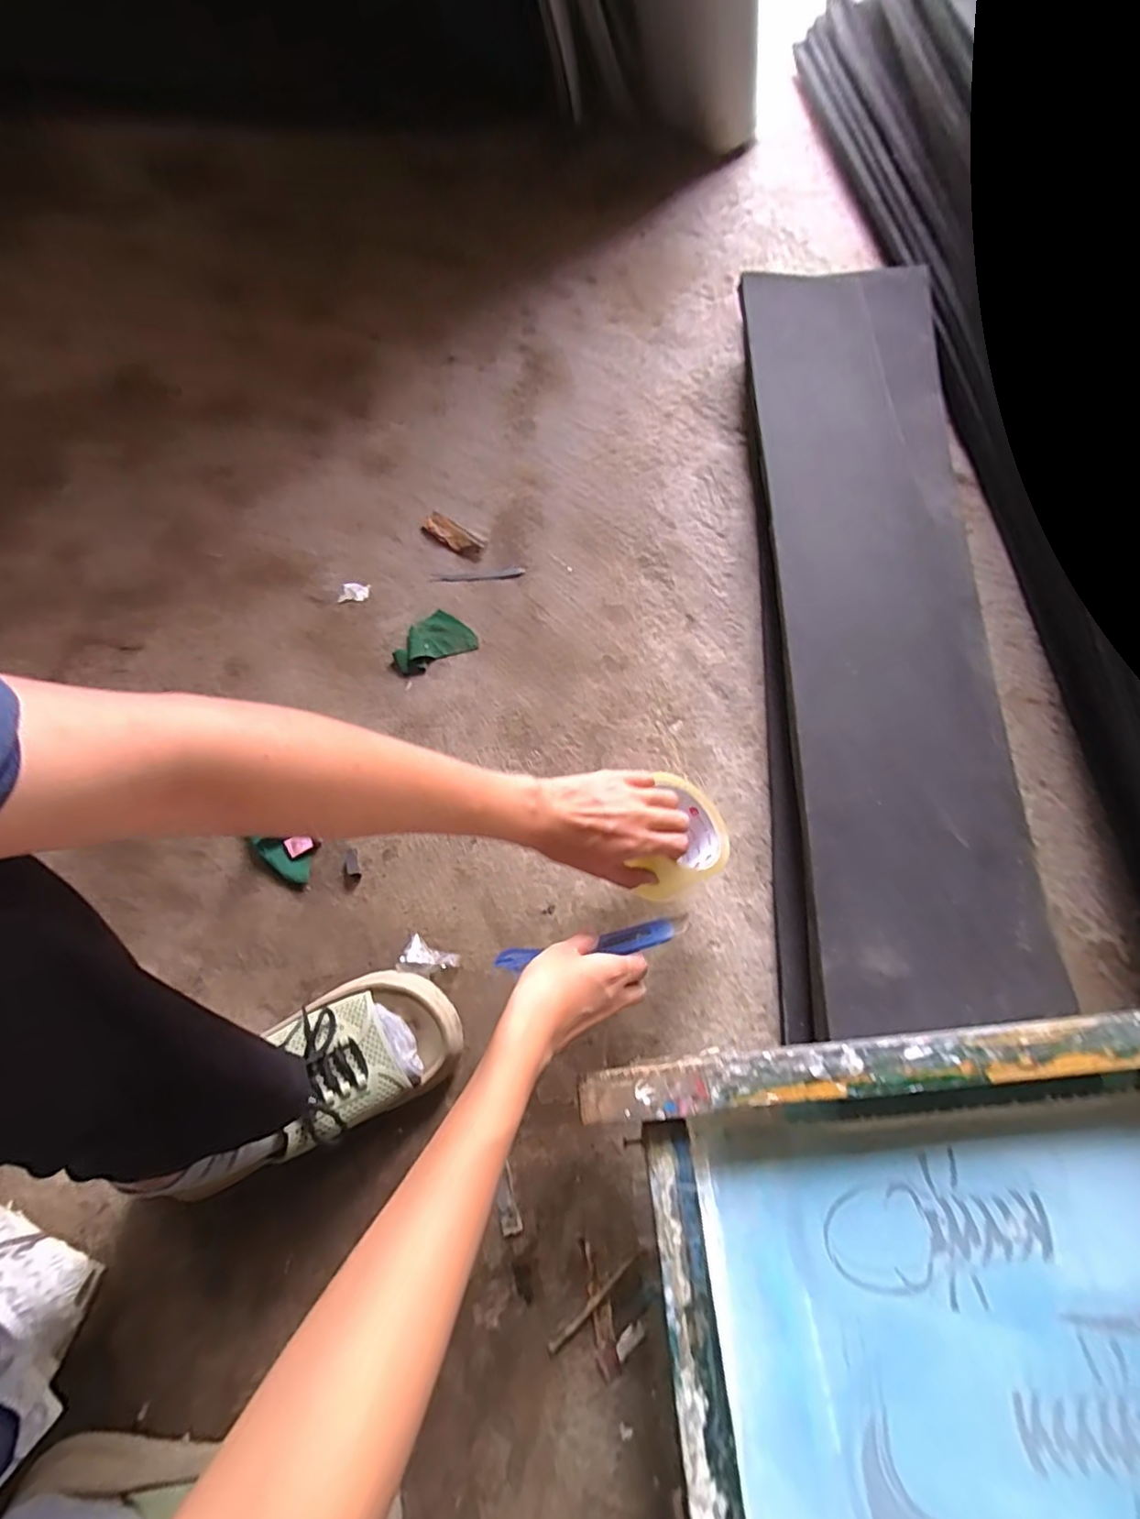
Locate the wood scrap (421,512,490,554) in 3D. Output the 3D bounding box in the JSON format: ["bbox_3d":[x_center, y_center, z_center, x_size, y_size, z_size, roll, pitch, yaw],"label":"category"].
[{"bbox_3d":[-0.140,-0.270,0.687,0.082,0.019,0.031,32,72,13],"label":"wood scrap"}]

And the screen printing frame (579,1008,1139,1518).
[{"bbox_3d":[0.273,0.359,0.344,0.469,0.056,0.353,-6,68,-1],"label":"screen printing frame"}]

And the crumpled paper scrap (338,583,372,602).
[{"bbox_3d":[-0.251,-0.194,0.665,0.036,0.006,0.022,-12,68,-4],"label":"crumpled paper scrap"}]

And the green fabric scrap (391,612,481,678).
[{"bbox_3d":[-0.153,-0.132,0.634,0.089,0.012,0.061,-24,69,-8],"label":"green fabric scrap"}]

